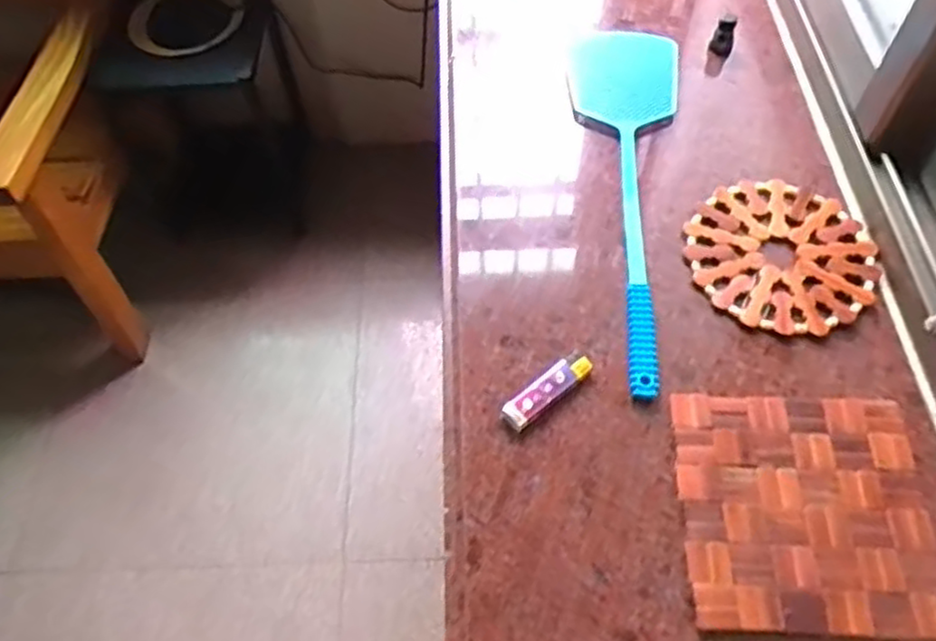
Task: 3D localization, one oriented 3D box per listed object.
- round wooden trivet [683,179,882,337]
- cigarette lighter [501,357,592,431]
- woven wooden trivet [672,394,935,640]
[{"bbox_3d":[0.276,-0.059,0.633,0.155,0.008,0.160,-1,59,1],"label":"round wooden trivet"},{"bbox_3d":[0.064,0.055,0.571,0.081,0.012,0.022,-36,64,-19],"label":"cigarette lighter"},{"bbox_3d":[0.243,0.135,0.516,0.172,0.010,0.168,2,59,2],"label":"woven wooden trivet"}]

